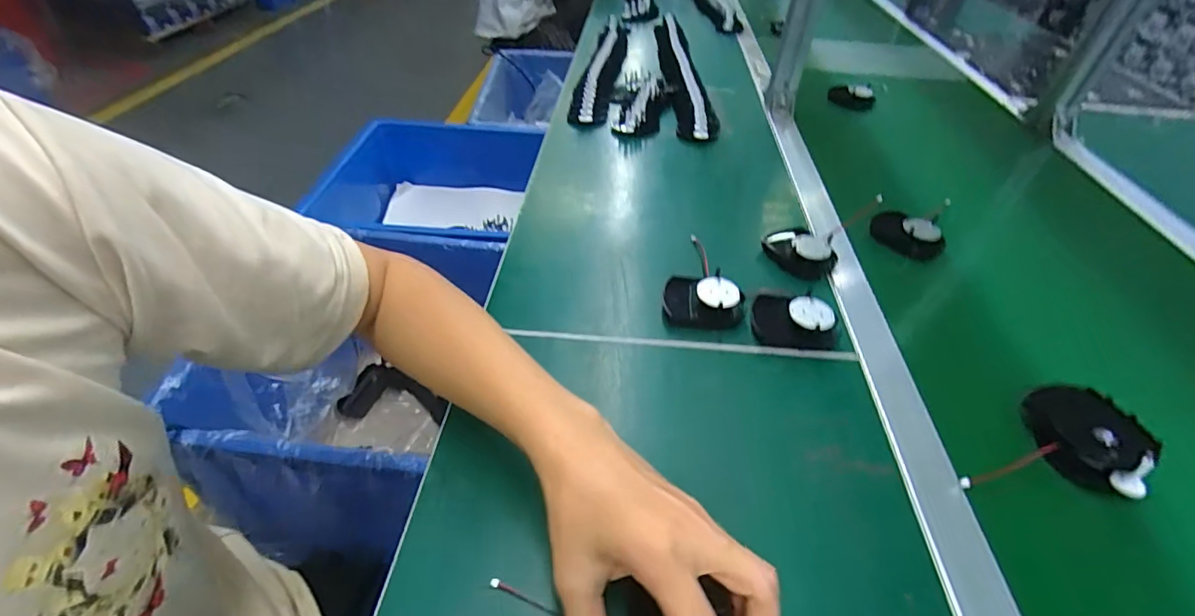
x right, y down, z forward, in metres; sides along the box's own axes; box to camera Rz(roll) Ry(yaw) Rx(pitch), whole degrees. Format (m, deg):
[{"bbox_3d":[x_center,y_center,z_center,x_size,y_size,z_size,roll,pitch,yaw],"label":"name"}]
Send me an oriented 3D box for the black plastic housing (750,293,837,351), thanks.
[{"bbox_3d":[0.186,0.008,0.492,0.070,0.028,0.061,8,44,4],"label":"black plastic housing"}]

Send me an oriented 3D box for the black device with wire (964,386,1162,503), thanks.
[{"bbox_3d":[0.347,0.111,0.384,0.114,0.048,0.081,-24,50,-26],"label":"black device with wire"}]

